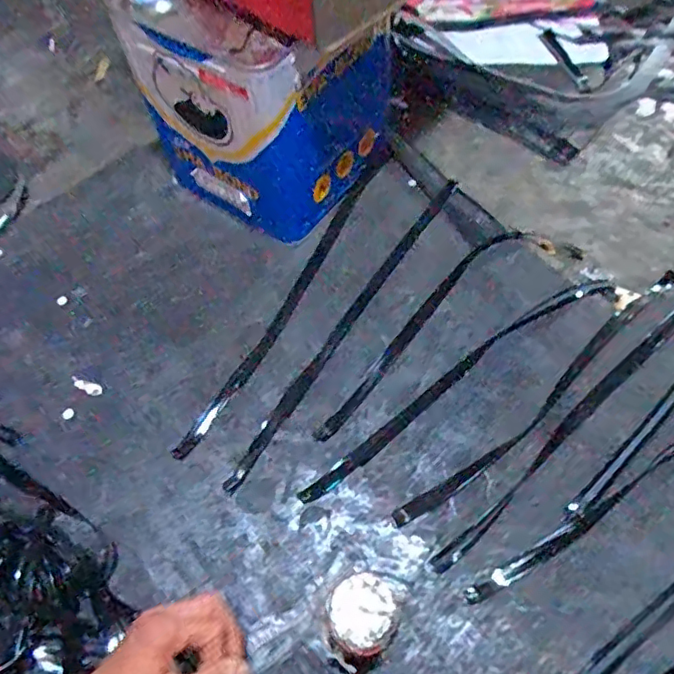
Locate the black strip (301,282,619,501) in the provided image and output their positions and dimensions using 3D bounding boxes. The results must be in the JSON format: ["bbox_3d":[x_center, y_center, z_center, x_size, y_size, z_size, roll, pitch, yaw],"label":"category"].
[{"bbox_3d":[0.146,0.043,0.648,0.451,0.018,0.034,-32,65,-15],"label":"black strip"}]

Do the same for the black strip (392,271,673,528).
[{"bbox_3d":[0.250,0.054,0.636,0.474,0.020,0.030,-36,66,-17],"label":"black strip"}]

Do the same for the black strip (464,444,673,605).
[{"bbox_3d":[0.335,0.137,0.586,0.476,0.009,0.025,-26,64,-12],"label":"black strip"}]

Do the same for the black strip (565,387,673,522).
[{"bbox_3d":[0.416,0.048,0.632,0.463,0.014,0.038,-33,65,-15],"label":"black strip"}]

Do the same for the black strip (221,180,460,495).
[{"bbox_3d":[0.018,-0.026,0.692,0.028,0.014,0.494,30,66,17],"label":"black strip"}]

